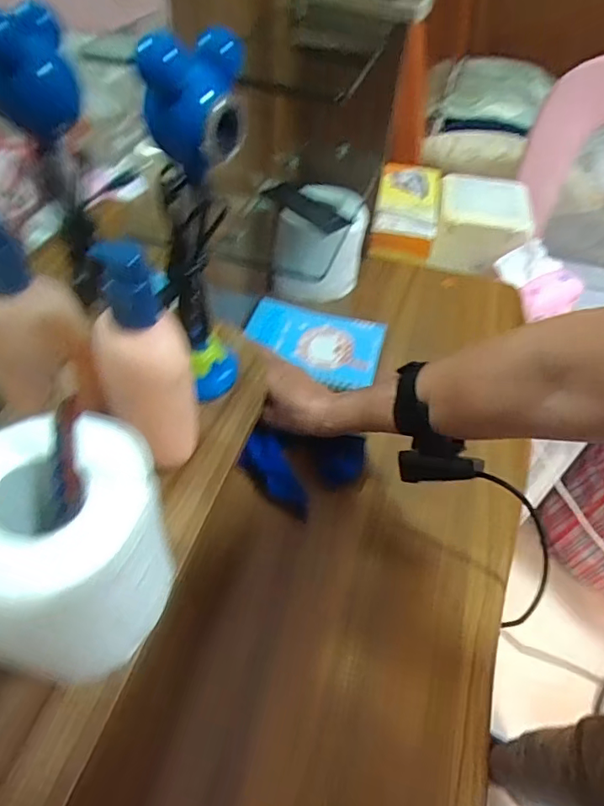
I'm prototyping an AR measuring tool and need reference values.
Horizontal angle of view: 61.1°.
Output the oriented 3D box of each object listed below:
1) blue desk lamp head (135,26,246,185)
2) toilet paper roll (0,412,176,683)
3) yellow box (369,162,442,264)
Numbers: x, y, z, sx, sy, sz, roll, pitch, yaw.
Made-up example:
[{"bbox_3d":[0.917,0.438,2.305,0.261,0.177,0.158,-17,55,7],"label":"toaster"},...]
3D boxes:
[{"bbox_3d":[-0.056,-0.165,0.281,0.041,0.060,0.065,21,49,14],"label":"blue desk lamp head"},{"bbox_3d":[-0.126,0.081,0.275,0.098,0.105,0.119,21,49,14],"label":"toilet paper roll"},{"bbox_3d":[0.179,-0.341,0.886,0.109,0.052,0.254,10,48,5],"label":"yellow box"}]

